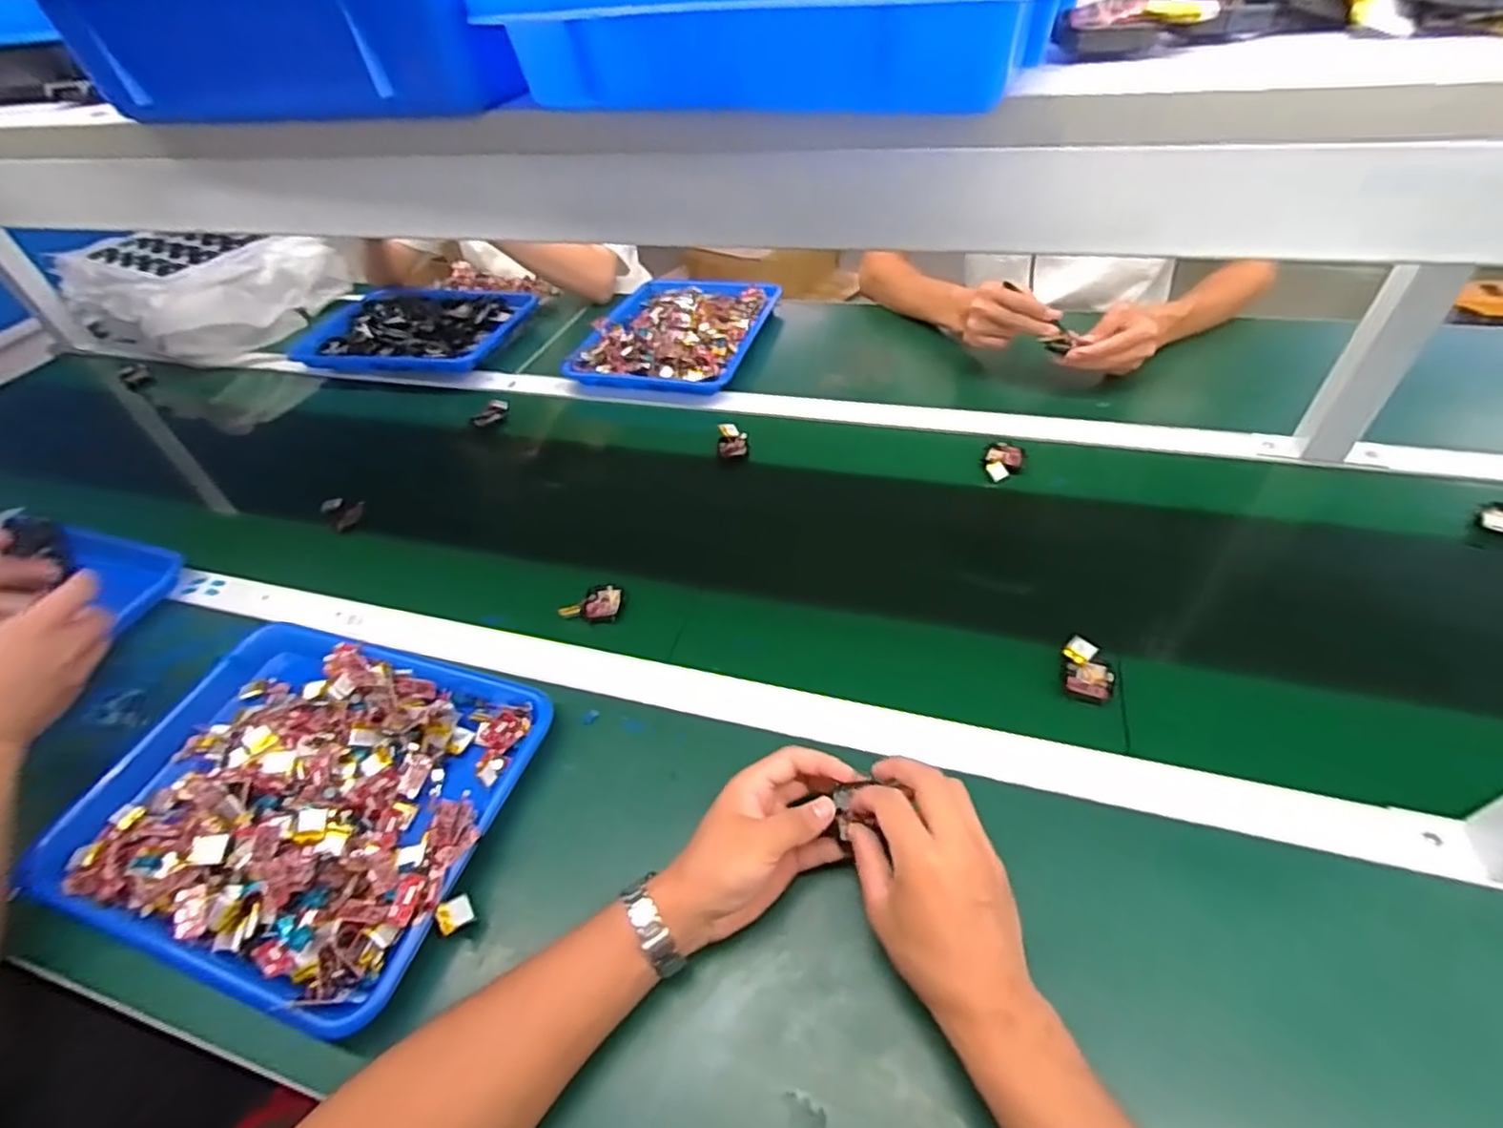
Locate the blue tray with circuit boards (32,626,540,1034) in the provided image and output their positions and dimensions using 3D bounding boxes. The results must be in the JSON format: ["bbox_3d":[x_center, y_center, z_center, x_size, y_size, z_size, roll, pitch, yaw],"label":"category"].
[{"bbox_3d":[-0.348,0.171,0.517,0.338,0.045,0.259,11,48,17],"label":"blue tray with circuit boards"}]

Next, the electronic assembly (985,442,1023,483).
[{"bbox_3d":[0.284,-0.115,0.738,0.039,0.012,0.056,10,48,16],"label":"electronic assembly"}]

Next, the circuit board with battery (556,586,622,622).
[{"bbox_3d":[-0.156,0.040,0.636,0.057,0.023,0.029,-9,46,-1],"label":"circuit board with battery"}]

